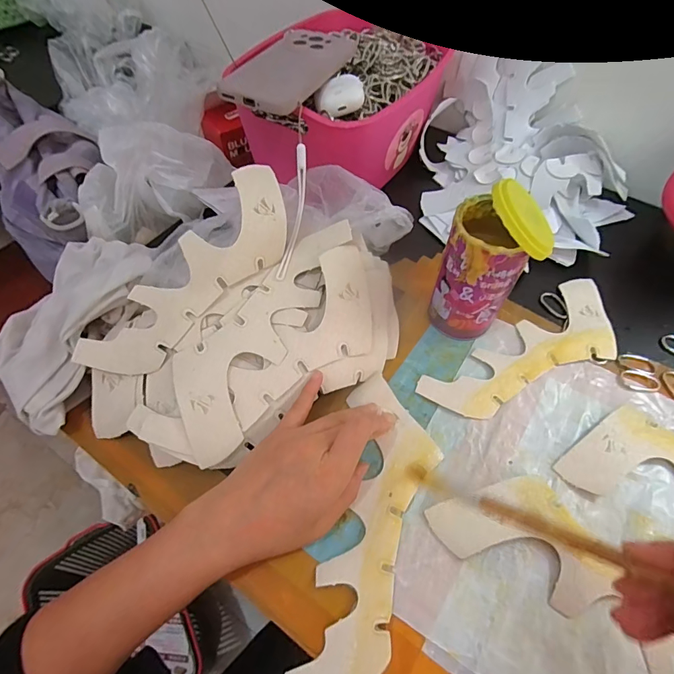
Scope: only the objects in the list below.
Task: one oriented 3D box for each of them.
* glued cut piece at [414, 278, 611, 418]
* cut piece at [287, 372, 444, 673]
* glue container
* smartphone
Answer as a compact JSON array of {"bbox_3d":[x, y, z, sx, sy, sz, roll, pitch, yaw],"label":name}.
[{"bbox_3d":[0.185,0.014,0.384,0.222,0.006,0.075,-30,63,-18],"label":"glued cut piece"},{"bbox_3d":[0.027,0.138,0.305,0.073,0.010,0.221,14,59,8],"label":"cut piece"},{"bbox_3d":[0.126,-0.059,0.350,0.069,0.145,0.058,25,61,15],"label":"glue container"},{"bbox_3d":[-0.043,-0.270,0.407,0.074,0.014,0.159,29,62,3],"label":"smartphone"}]

